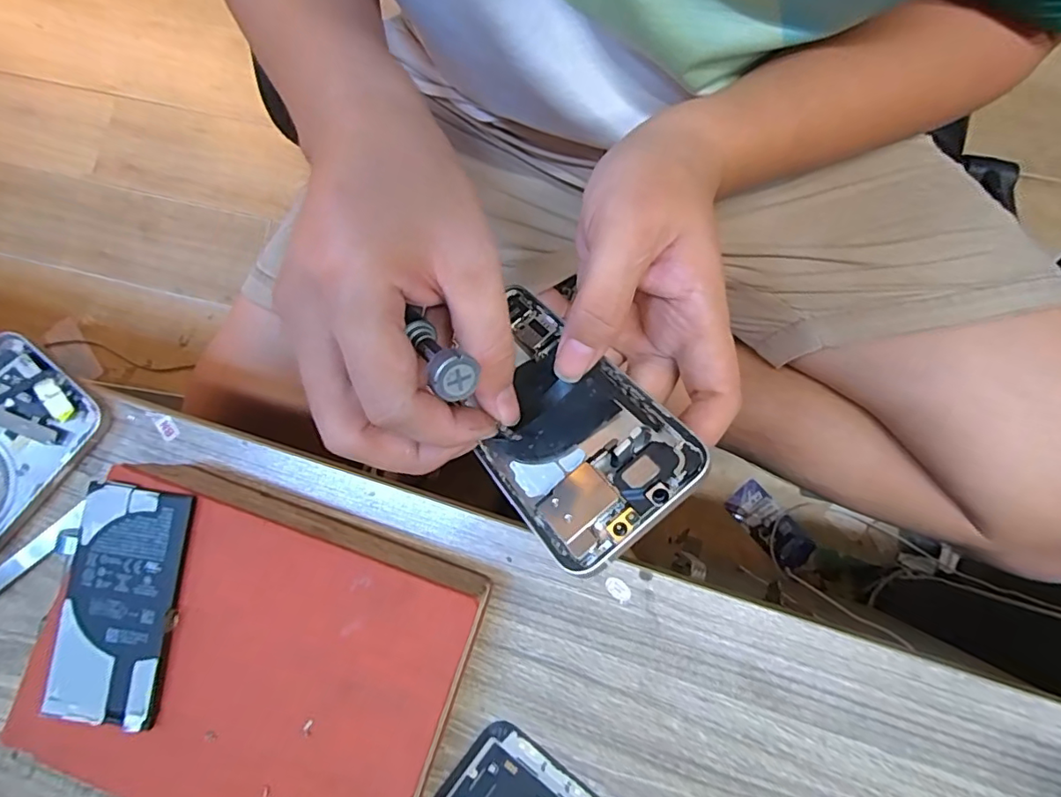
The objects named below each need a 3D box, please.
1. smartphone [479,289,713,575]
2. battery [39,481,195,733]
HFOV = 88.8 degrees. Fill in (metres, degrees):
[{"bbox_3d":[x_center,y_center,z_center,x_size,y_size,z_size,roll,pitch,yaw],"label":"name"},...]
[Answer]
[{"bbox_3d":[0.010,0.009,0.237,0.069,0.009,0.127,-41,50,-3],"label":"smartphone"},{"bbox_3d":[-0.160,0.079,0.210,0.047,0.004,0.087,5,84,4],"label":"battery"}]

